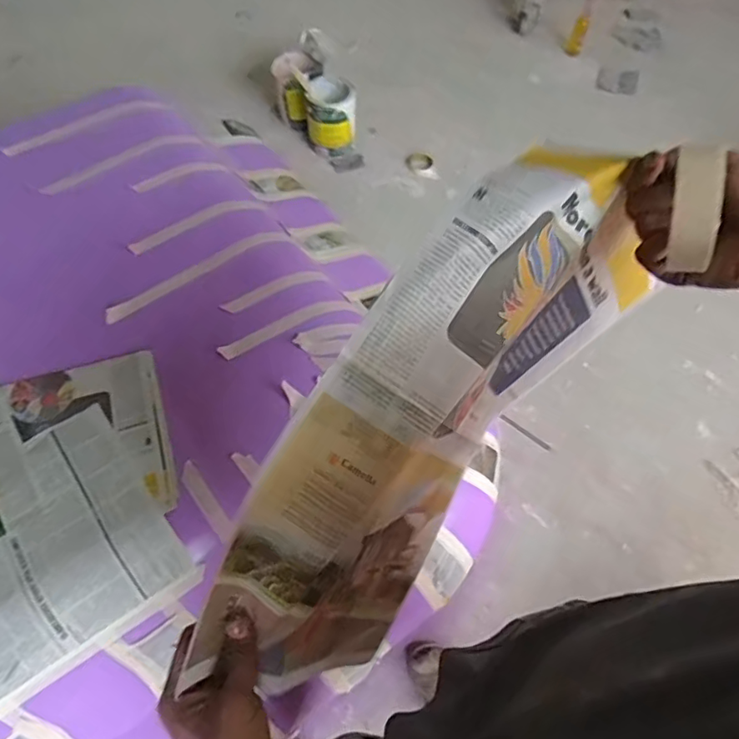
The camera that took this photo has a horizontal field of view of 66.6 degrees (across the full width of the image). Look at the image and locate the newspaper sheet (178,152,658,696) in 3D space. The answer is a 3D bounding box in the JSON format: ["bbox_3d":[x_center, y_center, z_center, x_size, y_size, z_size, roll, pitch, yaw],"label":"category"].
[{"bbox_3d":[0.057,0.060,0.481,0.066,0.269,0.472,36,90,40],"label":"newspaper sheet"}]

